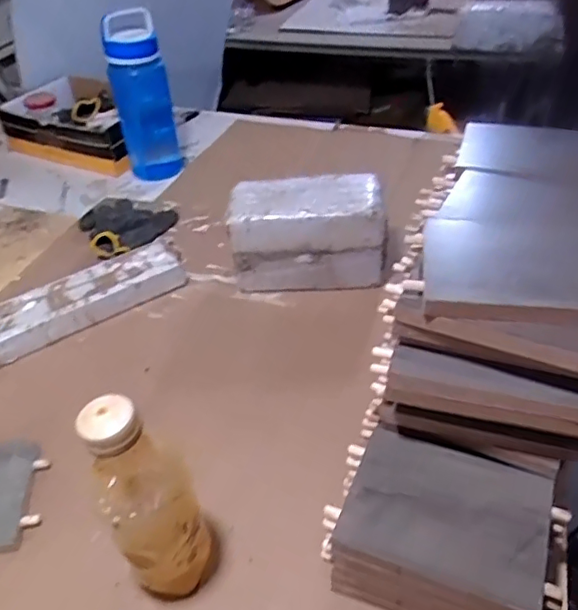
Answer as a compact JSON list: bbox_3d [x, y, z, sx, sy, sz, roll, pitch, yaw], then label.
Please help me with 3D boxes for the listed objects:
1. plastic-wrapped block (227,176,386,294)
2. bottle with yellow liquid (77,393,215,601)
[{"bbox_3d":[0.023,-0.100,0.786,0.205,0.119,0.103,-4,41,0],"label":"plastic-wrapped block"},{"bbox_3d":[-0.103,0.157,0.447,0.068,0.219,0.068,-2,41,2],"label":"bottle with yellow liquid"}]

